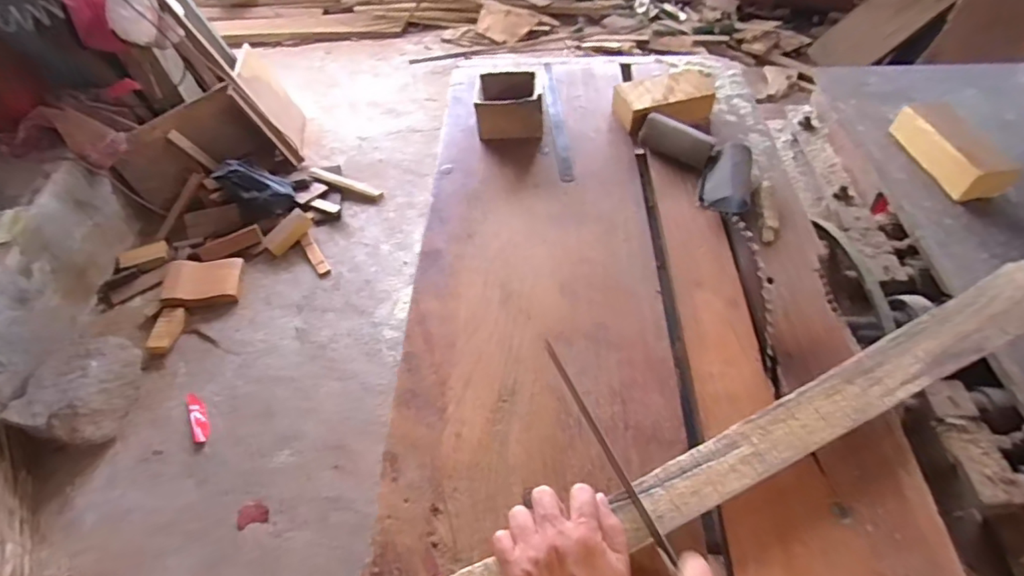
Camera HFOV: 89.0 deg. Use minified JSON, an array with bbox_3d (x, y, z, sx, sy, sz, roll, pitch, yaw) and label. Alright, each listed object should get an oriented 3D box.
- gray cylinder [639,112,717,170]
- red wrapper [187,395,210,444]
[{"bbox_3d":[0.222,-0.201,0.700,0.105,0.037,0.040,37,63,26],"label":"gray cylinder"},{"bbox_3d":[-0.869,0.355,1.445,0.048,0.013,0.157,-25,56,-15],"label":"red wrapper"}]

